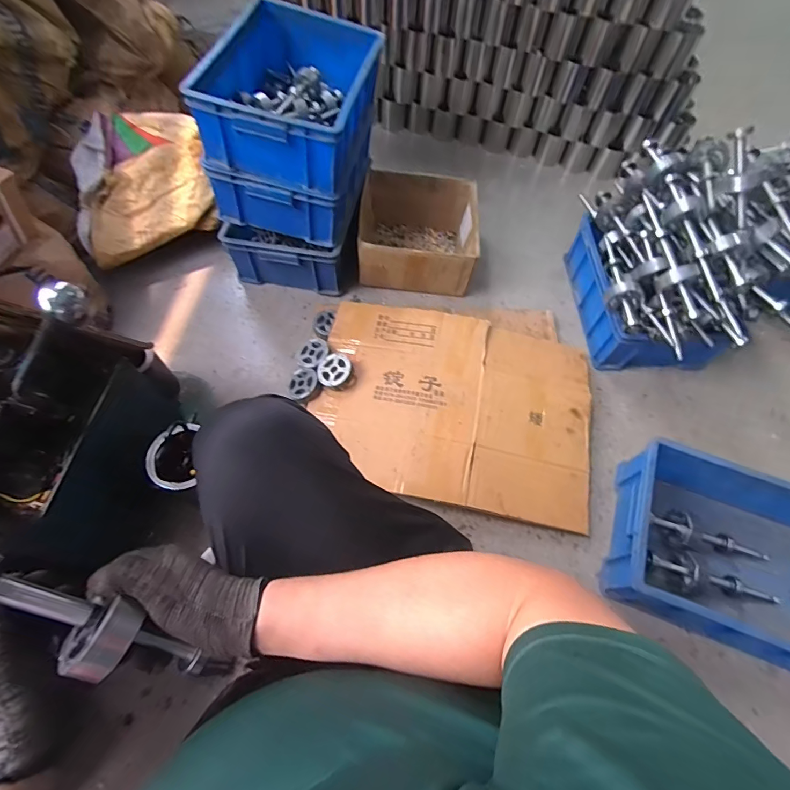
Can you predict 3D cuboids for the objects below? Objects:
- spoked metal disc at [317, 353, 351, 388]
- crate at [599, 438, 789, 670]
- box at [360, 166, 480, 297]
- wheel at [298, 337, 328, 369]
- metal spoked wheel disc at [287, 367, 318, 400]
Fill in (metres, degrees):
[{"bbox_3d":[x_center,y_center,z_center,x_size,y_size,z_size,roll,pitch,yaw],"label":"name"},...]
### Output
[{"bbox_3d":[-0.131,-0.055,0.944,0.076,0.018,0.080,23,73,26],"label":"spoked metal disc"},{"bbox_3d":[0.628,0.297,0.800,0.400,0.143,0.281,19,63,7],"label":"crate"},{"bbox_3d":[0.063,-0.446,1.178,0.305,0.137,0.323,5,63,0],"label":"box"},{"bbox_3d":[-0.186,-0.096,0.988,0.068,0.032,0.077,34,66,14],"label":"wheel"},{"bbox_3d":[-0.206,-0.024,0.950,0.069,0.022,0.078,26,76,22],"label":"metal spoked wheel disc"}]

